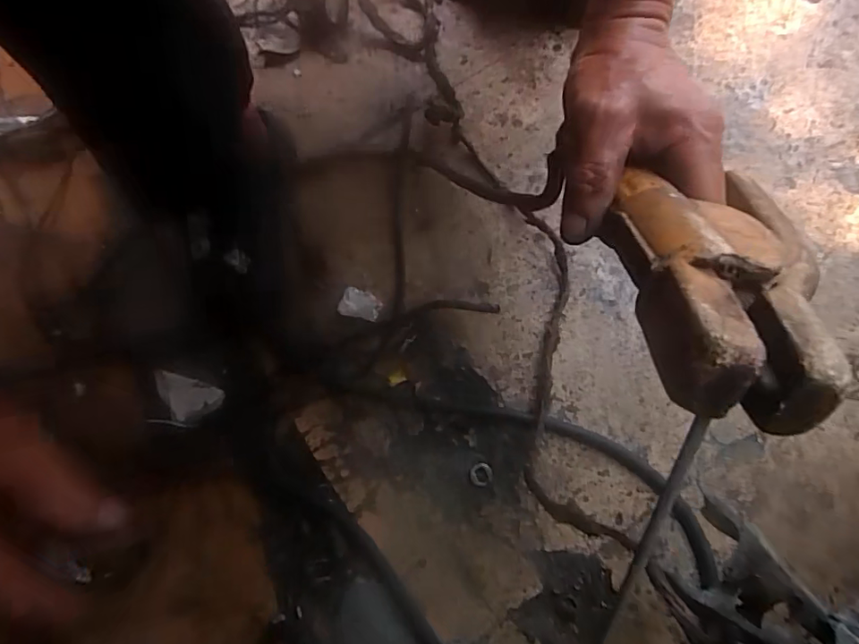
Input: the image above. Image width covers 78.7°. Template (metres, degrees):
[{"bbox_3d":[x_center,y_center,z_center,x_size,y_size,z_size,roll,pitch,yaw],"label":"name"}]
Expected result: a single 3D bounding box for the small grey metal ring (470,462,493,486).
[{"bbox_3d":[0.051,0.152,0.521,0.022,0.004,0.022,-1,78,3],"label":"small grey metal ring"}]

